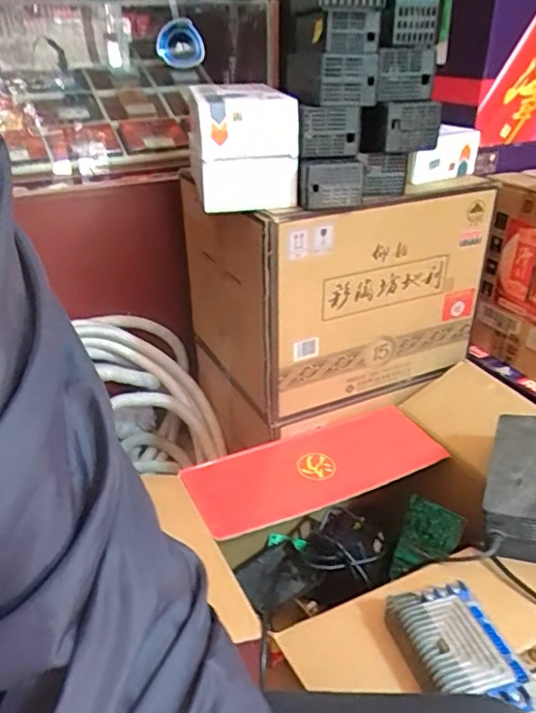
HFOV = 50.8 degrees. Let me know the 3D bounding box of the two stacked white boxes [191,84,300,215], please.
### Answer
[{"bbox_3d":[-0.037,-0.260,0.704,0.131,0.125,0.109,-5,31,-7],"label":"two stacked white boxes"}]

